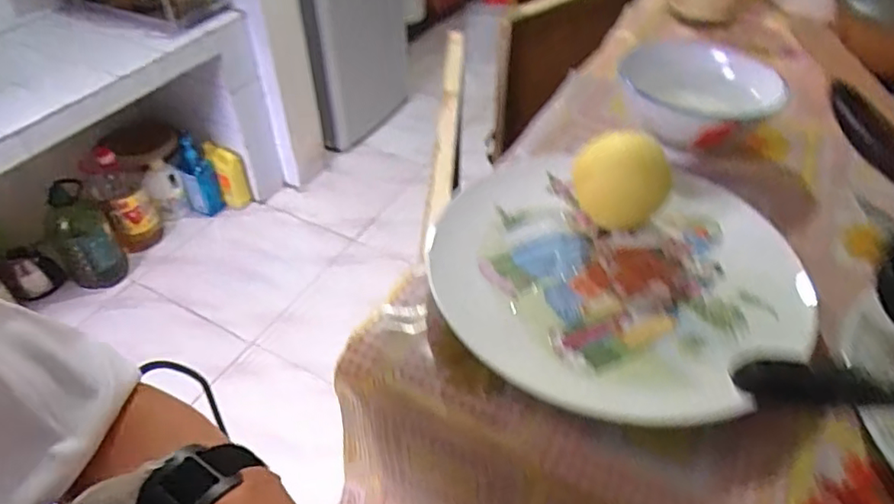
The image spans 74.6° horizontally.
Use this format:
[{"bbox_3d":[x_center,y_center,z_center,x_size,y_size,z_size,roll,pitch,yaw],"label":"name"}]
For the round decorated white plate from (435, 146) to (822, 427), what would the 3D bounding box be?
[{"bbox_3d":[0.121,0.015,0.442,0.265,0.024,0.246,-1,44,1],"label":"round decorated white plate"}]

